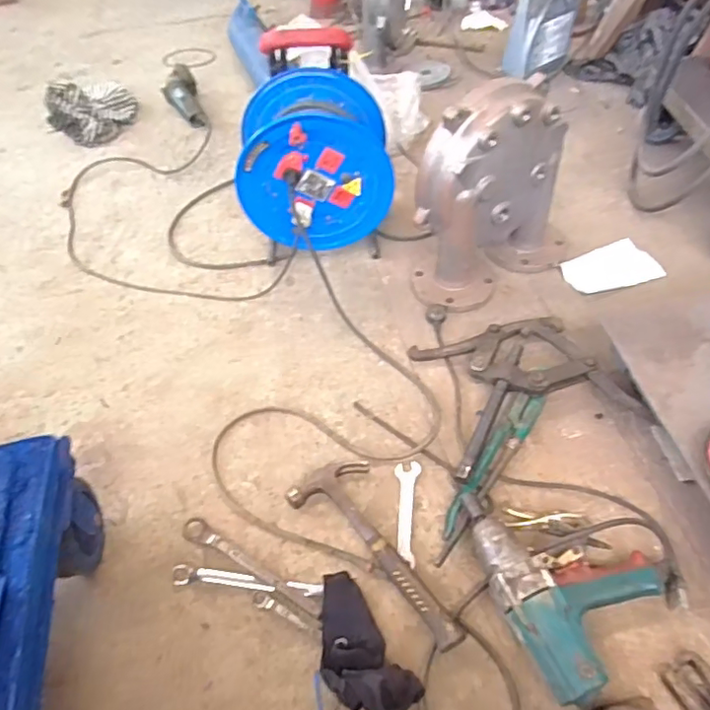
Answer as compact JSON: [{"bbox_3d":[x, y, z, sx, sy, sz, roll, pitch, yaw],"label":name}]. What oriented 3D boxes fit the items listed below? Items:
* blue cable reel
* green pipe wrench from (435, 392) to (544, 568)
[{"bbox_3d":[-0.083,-0.417,1.129,0.285,0.370,0.242,-6,50,0],"label":"blue cable reel"},{"bbox_3d":[0.210,0.182,0.884,0.051,0.031,0.320,24,57,23],"label":"green pipe wrench"}]

